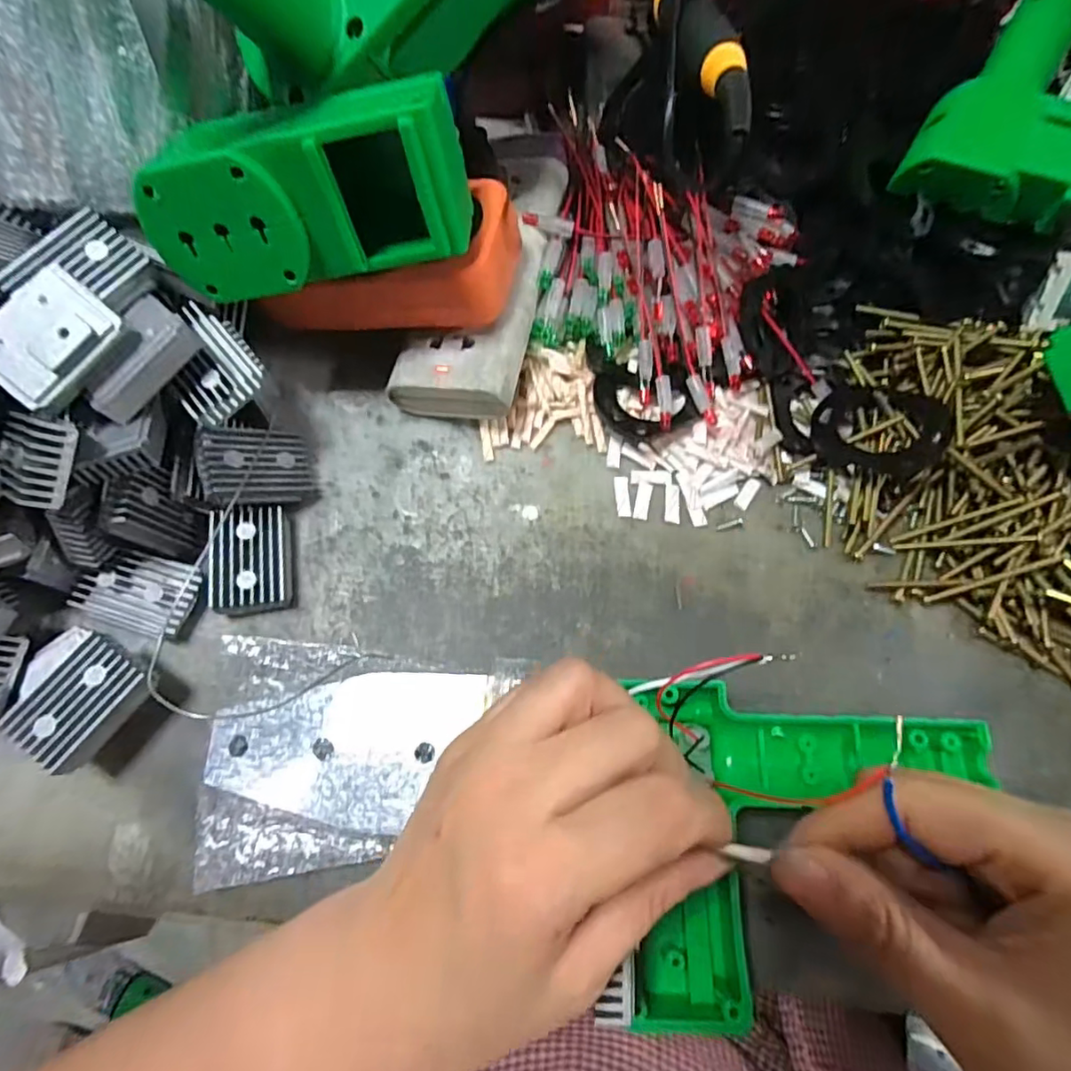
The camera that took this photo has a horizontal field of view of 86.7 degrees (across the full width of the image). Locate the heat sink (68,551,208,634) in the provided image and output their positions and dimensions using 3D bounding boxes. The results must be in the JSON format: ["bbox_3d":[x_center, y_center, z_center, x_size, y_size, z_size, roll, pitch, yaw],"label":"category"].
[{"bbox_3d":[-0.175,0.025,0.252,0.046,0.017,0.030,14,73,2],"label":"heat sink"}]

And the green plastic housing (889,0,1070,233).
[{"bbox_3d":[0.268,-0.206,0.282,0.114,0.043,0.143,40,74,10],"label":"green plastic housing"}]

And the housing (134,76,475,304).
[{"bbox_3d":[-0.086,-0.133,0.219,0.117,0.057,0.045,-8,49,5],"label":"housing"}]

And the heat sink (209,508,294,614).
[{"bbox_3d":[-0.128,0.011,0.257,0.034,0.012,0.046,1,83,-27],"label":"heat sink"}]

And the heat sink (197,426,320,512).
[{"bbox_3d":[-0.124,-0.030,0.262,0.012,0.053,0.034,-13,87,35],"label":"heat sink"}]

